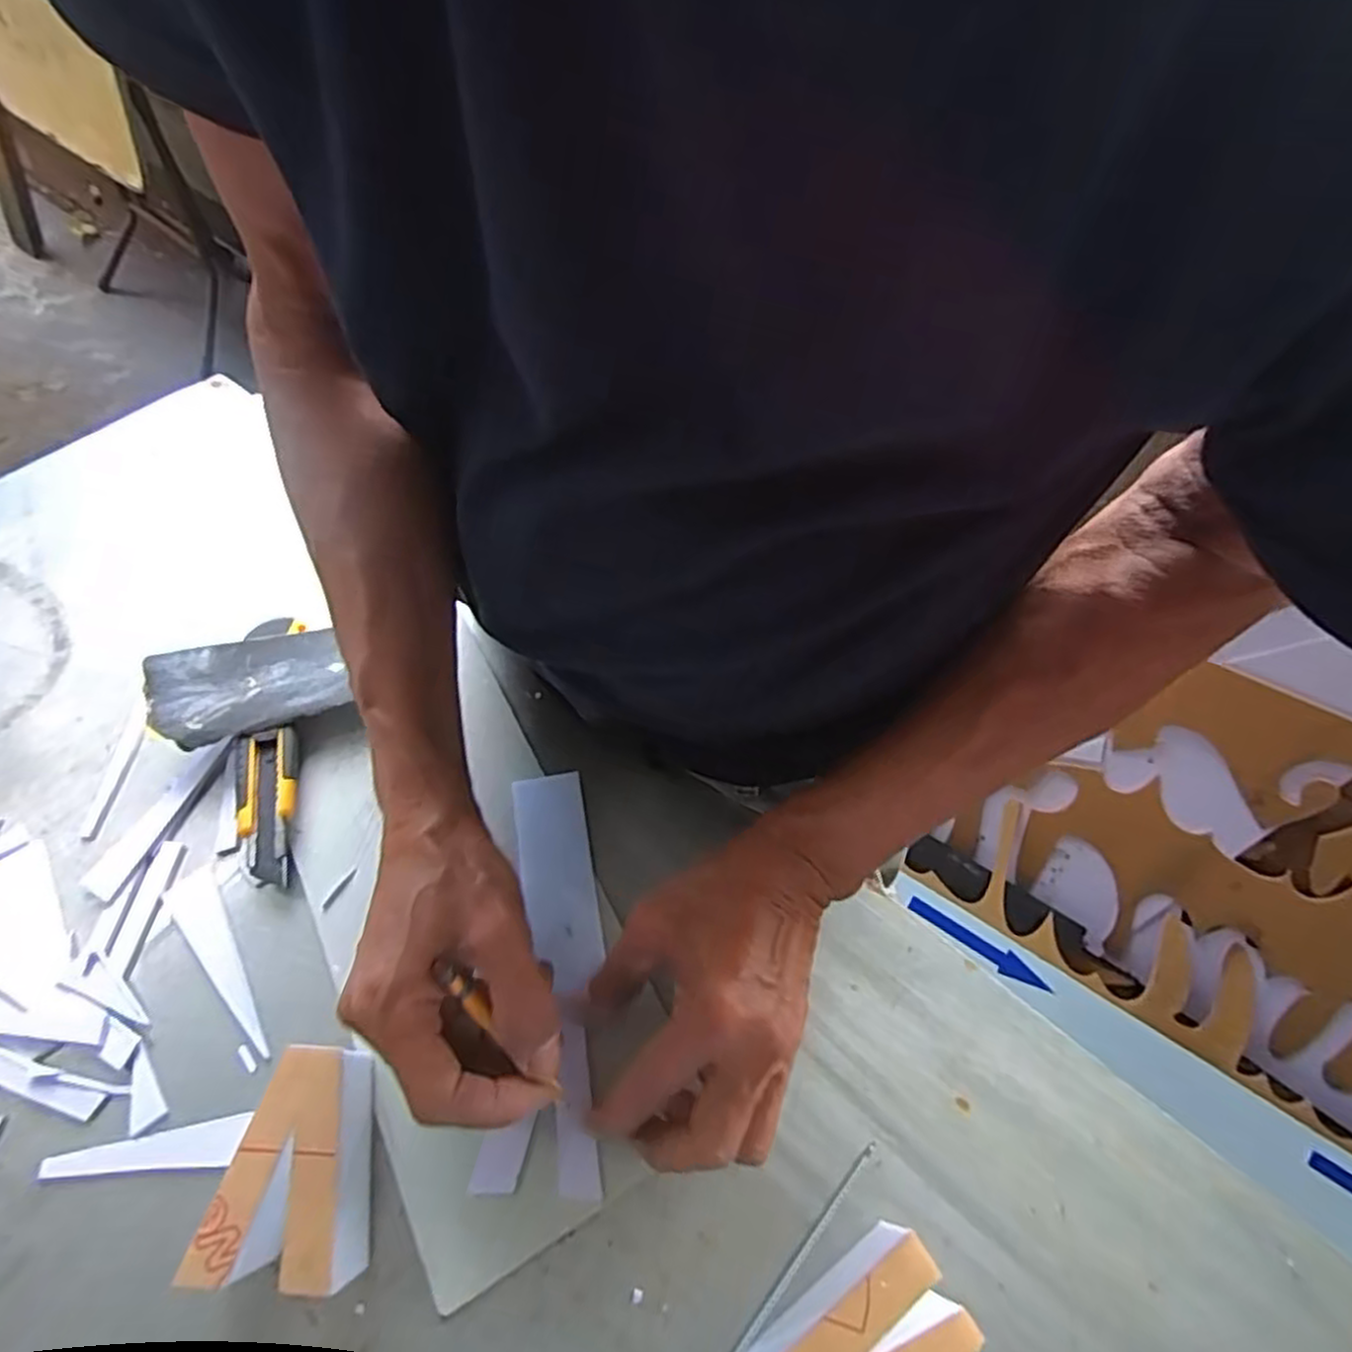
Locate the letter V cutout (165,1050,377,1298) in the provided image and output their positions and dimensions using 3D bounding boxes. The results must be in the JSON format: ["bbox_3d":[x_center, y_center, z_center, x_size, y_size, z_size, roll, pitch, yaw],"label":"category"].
[{"bbox_3d":[-0.157,0.207,0.314,0.057,0.042,0.082,6,58,-1],"label":"letter V cutout"}]

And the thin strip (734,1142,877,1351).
[{"bbox_3d":[0.047,0.264,0.320,0.005,0.004,0.136,40,63,18],"label":"thin strip"}]

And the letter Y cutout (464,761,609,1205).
[{"bbox_3d":[-0.065,0.144,0.378,0.053,0.005,0.198,0,58,-2],"label":"letter Y cutout"}]

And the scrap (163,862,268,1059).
[{"bbox_3d":[-0.234,0.145,0.372,0.026,0.004,0.103,-26,63,-19],"label":"scrap"}]

